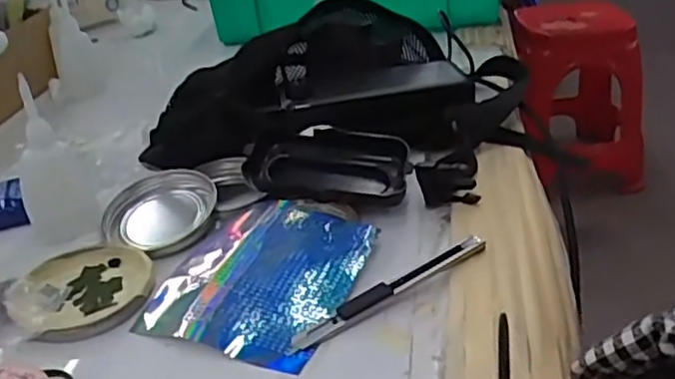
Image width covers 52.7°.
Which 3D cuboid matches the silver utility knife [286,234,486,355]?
[{"bbox_3d":[0.029,0.055,0.375,0.128,0.013,0.010,-20,33,-26],"label":"silver utility knife"}]

